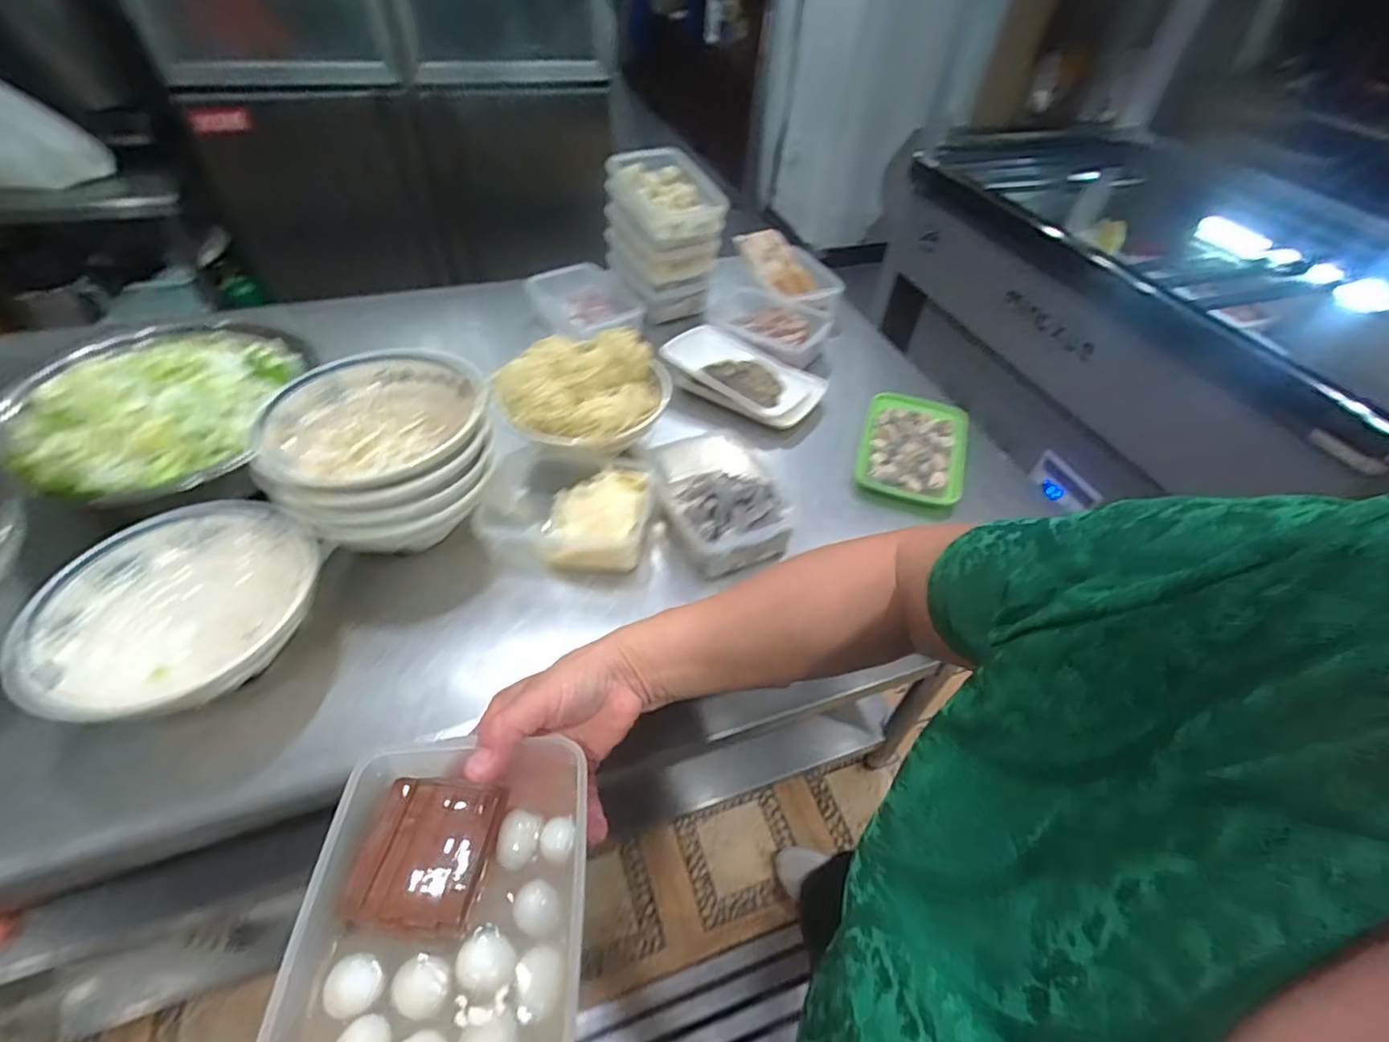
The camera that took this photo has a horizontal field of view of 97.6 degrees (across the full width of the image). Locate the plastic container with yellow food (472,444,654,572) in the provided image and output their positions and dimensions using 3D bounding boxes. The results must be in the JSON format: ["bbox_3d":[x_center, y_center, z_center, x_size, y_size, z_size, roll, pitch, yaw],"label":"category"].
[{"bbox_3d":[-0.149,-0.014,0.699,0.190,0.091,0.131,5,46,1],"label":"plastic container with yellow food"}]

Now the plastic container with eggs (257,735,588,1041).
[{"bbox_3d":[-0.127,0.203,0.304,0.133,0.039,0.176,0,46,-4],"label":"plastic container with eggs"}]

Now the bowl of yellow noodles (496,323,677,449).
[{"bbox_3d":[-0.138,-0.159,0.758,0.193,0.082,0.185,2,46,-2],"label":"bowl of yellow noodles"}]

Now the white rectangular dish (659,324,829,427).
[{"bbox_3d":[0.069,-0.219,0.909,0.231,0.035,0.139,27,50,20],"label":"white rectangular dish"}]

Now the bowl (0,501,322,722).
[{"bbox_3d":[-0.456,0.089,0.554,0.191,0.084,0.216,18,47,12],"label":"bowl"}]

